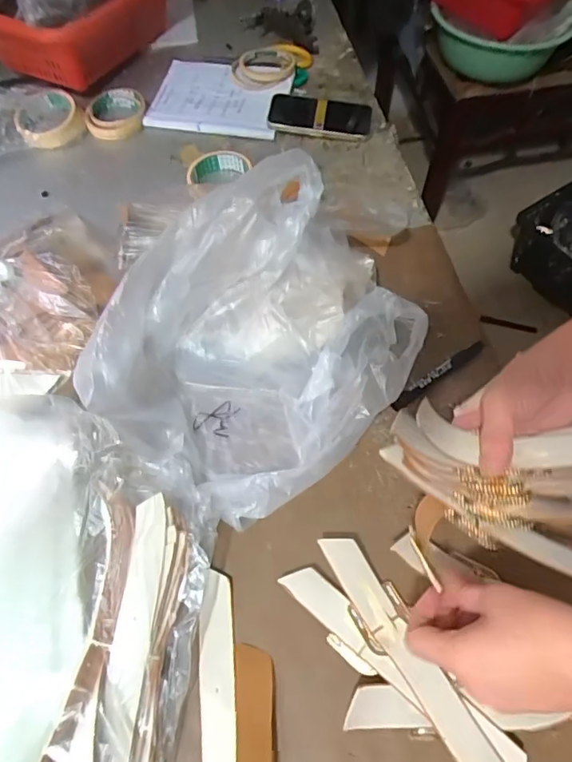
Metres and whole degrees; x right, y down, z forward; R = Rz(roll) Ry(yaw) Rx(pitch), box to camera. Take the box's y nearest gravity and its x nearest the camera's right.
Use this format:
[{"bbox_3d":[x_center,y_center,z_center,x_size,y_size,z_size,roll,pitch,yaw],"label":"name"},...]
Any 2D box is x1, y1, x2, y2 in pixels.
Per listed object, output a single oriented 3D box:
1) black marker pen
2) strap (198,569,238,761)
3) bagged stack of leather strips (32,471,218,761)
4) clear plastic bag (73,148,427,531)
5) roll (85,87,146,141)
[{"bbox_3d":[0.170,-0.008,0.545,0.132,0.018,0.016,-32,66,-15],"label":"black marker pen"},{"bbox_3d":[-0.056,0.268,0.398,0.032,0.022,0.214,-4,62,-1],"label":"strap"},{"bbox_3d":[-0.129,0.229,0.397,0.111,0.064,0.296,4,62,3],"label":"bagged stack of leather strips"},{"bbox_3d":[-0.022,-0.042,0.499,0.256,0.139,0.339,38,68,19],"label":"clear plastic bag"},{"bbox_3d":[-0.265,-0.409,0.760,0.086,0.024,0.107,0,62,0],"label":"roll"}]

